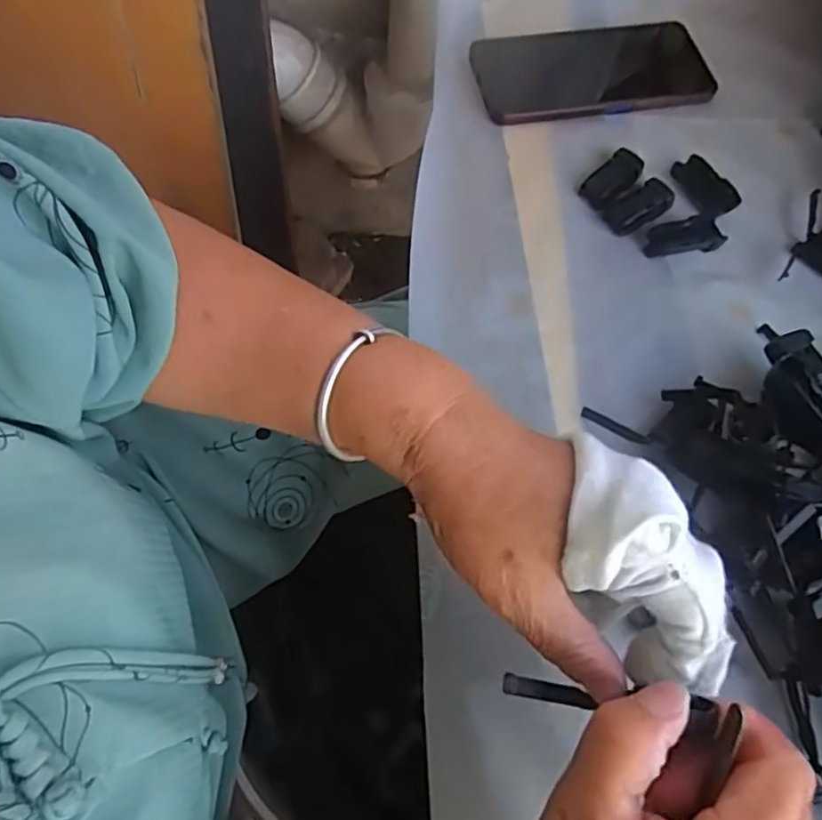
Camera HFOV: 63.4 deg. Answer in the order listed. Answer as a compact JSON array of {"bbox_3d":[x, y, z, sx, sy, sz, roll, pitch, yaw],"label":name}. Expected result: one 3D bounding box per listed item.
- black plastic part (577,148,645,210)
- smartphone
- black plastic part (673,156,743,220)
[{"bbox_3d":[0.132,-0.151,0.432,0.046,0.011,0.025,-40,74,-17],"label":"black plastic part"},{"bbox_3d":[0.129,-0.245,0.478,0.167,0.007,0.082,-11,68,-7],"label":"smartphone"},{"bbox_3d":[0.191,-0.145,0.434,0.029,0.009,0.047,-22,70,-11],"label":"black plastic part"}]

